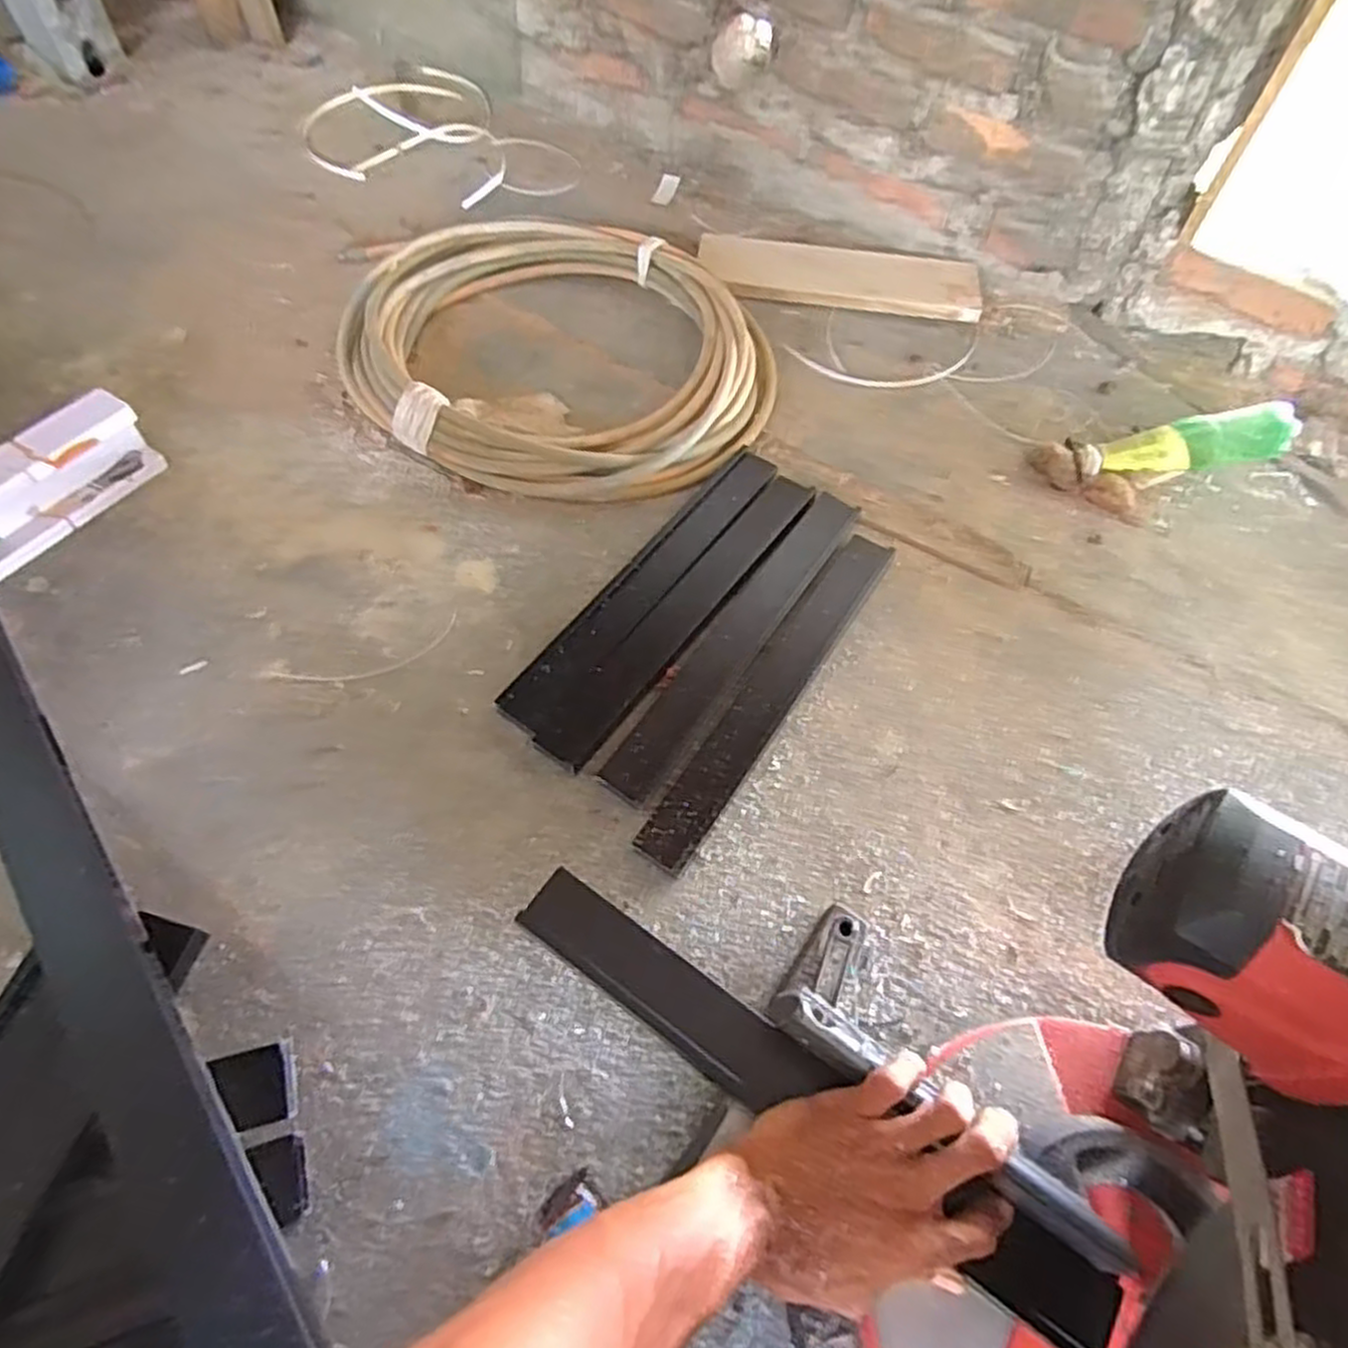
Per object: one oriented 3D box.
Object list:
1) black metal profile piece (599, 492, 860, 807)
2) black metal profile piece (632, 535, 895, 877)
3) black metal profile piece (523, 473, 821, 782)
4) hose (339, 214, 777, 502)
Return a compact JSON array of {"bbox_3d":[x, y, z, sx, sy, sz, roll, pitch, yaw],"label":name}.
[{"bbox_3d":[0.064,-0.038,0.713,0.046,0.021,0.382,31,63,13],"label":"black metal profile piece"},{"bbox_3d":[0.088,0.009,0.688,0.047,0.019,0.376,31,63,13],"label":"black metal profile piece"},{"bbox_3d":[0.016,-0.062,0.726,0.049,0.012,0.381,34,64,14],"label":"black metal profile piece"},{"bbox_3d":[-0.136,-0.371,0.878,0.484,0.046,0.412,38,65,16],"label":"hose"}]

